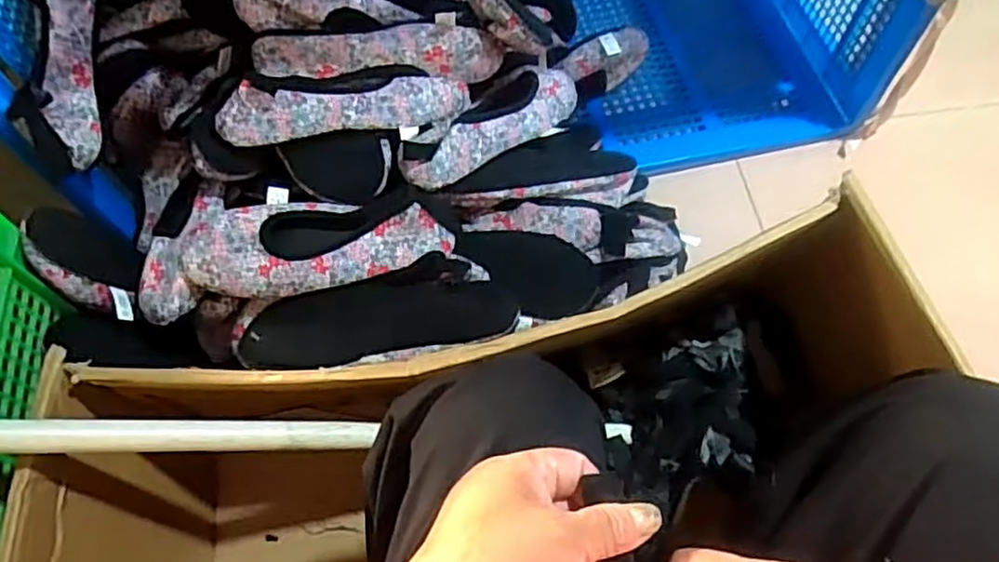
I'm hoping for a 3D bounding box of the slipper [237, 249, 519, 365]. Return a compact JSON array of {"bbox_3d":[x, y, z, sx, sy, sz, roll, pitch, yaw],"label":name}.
[{"bbox_3d":[-0.121,0.034,0.659,0.264,0.039,0.089,-11,63,-3],"label":"slipper"}]

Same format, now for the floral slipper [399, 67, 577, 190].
[{"bbox_3d":[-0.007,-0.177,0.768,0.072,0.046,0.248,42,59,20],"label":"floral slipper"}]

